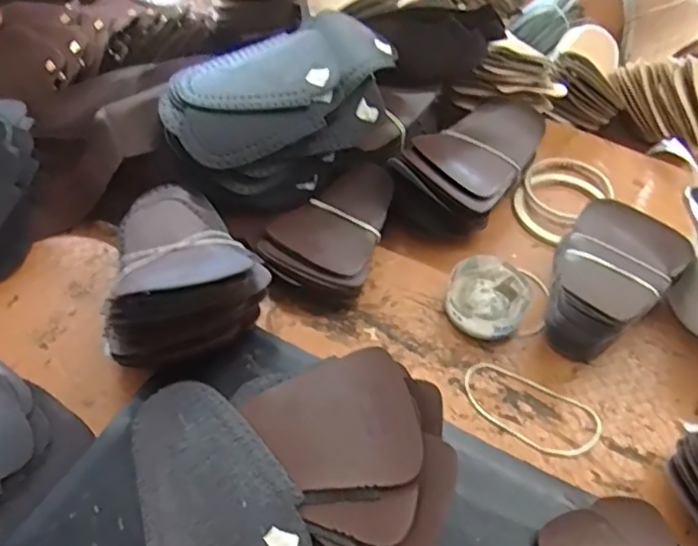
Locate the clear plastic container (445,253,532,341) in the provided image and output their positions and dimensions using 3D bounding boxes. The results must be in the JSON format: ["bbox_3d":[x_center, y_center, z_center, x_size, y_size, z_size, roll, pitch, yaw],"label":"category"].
[{"bbox_3d":[0.111,0.021,0.488,0.063,0.017,0.071,31,57,19],"label":"clear plastic container"}]

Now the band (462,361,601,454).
[{"bbox_3d":[0.132,0.100,0.442,0.100,0.004,0.051,24,55,15],"label":"band"}]

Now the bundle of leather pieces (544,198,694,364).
[{"bbox_3d":[0.202,0.004,0.481,0.127,0.069,0.087,-37,63,-28],"label":"bundle of leather pieces"}]

